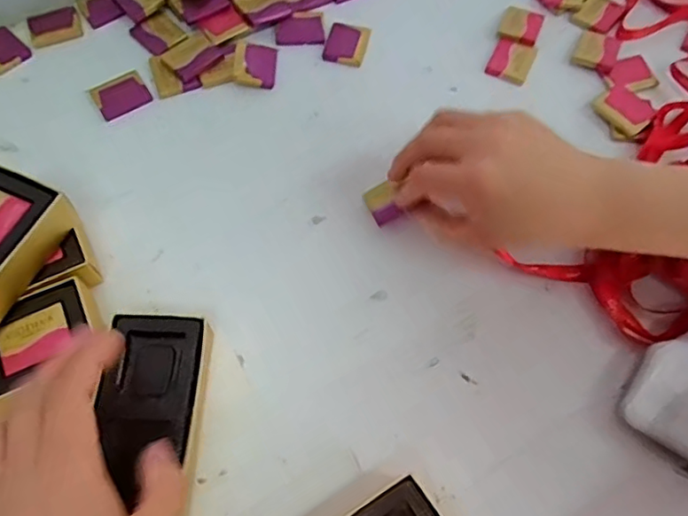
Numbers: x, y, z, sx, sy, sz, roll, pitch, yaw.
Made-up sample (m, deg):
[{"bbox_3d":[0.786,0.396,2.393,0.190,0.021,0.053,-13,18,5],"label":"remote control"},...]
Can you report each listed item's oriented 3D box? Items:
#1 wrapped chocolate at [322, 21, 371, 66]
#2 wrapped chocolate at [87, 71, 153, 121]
[{"bbox_3d":[0.002,-0.172,0.460,0.032,0.004,0.041,14,65,6],"label":"wrapped chocolate"},{"bbox_3d":[-0.171,-0.125,0.439,0.039,0.004,0.033,-31,68,-14],"label":"wrapped chocolate"}]

